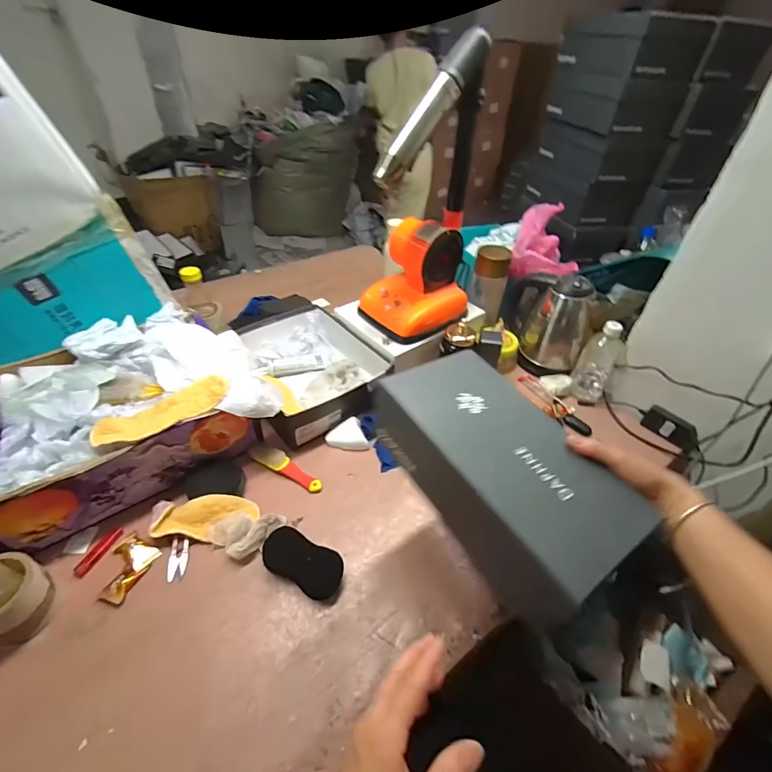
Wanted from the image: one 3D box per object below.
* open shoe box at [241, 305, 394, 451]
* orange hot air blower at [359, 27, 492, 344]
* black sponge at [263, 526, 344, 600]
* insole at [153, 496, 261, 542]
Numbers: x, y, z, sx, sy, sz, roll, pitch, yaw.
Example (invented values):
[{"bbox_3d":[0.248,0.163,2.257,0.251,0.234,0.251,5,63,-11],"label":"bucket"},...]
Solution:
[{"bbox_3d":[-0.161,-0.052,0.889,0.233,0.087,0.345,-24,50,-25],"label":"open shoe box"},{"bbox_3d":[0.073,-0.331,0.766,0.170,0.469,0.202,33,52,27],"label":"orange hot air blower"},{"bbox_3d":[-0.126,0.265,0.600,0.126,0.027,0.061,21,47,18],"label":"black sponge"},{"bbox_3d":[-0.285,0.214,0.646,0.149,0.029,0.071,2,44,-1],"label":"insole"}]

